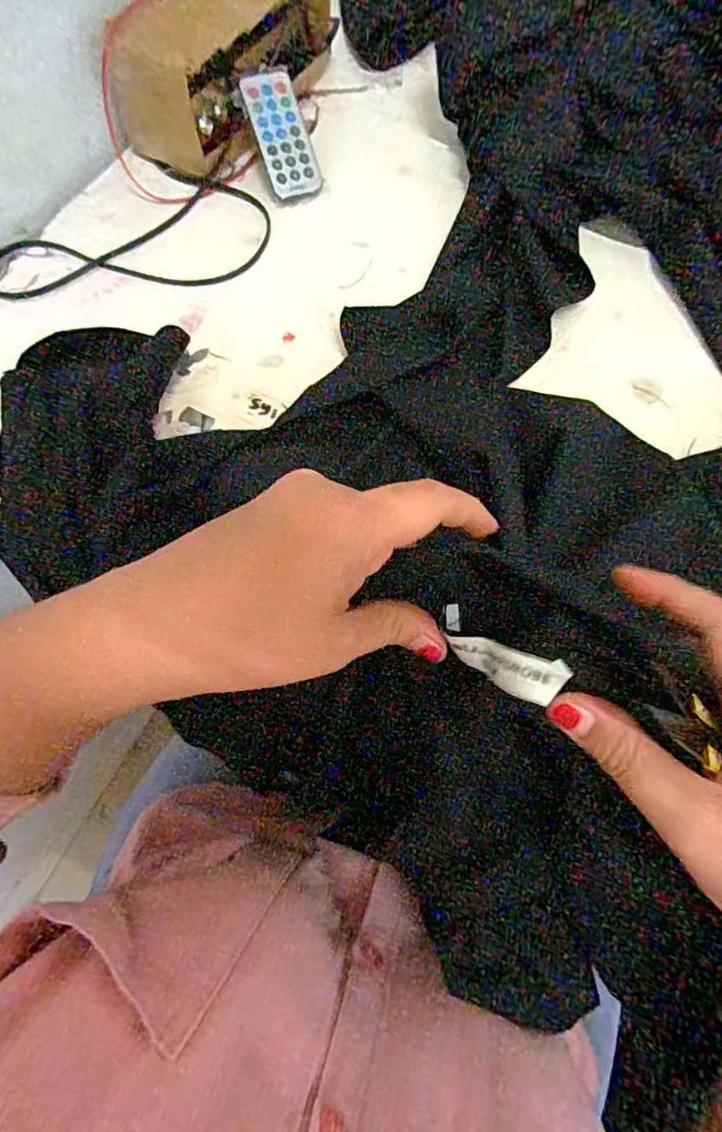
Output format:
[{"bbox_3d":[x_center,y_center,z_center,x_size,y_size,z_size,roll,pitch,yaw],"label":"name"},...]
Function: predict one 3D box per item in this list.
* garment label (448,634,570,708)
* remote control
[{"bbox_3d":[0.053,0.037,0.207,0.044,0.011,0.019,18,68,42],"label":"garment label"},{"bbox_3d":[-0.059,-0.323,0.415,0.042,0.011,0.085,-20,101,-6],"label":"remote control"}]

